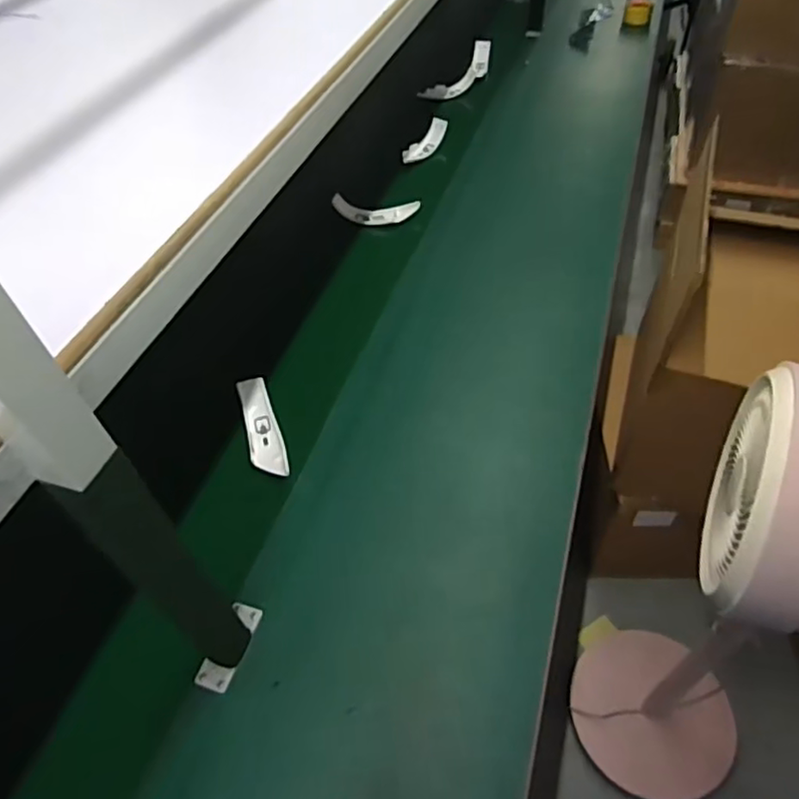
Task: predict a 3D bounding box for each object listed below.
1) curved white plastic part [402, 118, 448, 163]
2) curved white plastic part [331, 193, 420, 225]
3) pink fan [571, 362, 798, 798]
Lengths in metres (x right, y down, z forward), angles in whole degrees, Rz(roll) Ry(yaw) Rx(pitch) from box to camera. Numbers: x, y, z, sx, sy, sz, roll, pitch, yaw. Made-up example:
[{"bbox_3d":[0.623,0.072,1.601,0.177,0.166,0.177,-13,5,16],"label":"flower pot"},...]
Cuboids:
[{"bbox_3d":[0.065,-0.639,1.513,0.057,0.023,0.155,33,75,28],"label":"curved white plastic part"},{"bbox_3d":[-0.050,-0.414,1.316,0.180,0.073,0.039,-9,49,-4],"label":"curved white plastic part"},{"bbox_3d":[0.518,0.375,0.957,0.281,1.089,0.296,13,51,15],"label":"pink fan"}]

